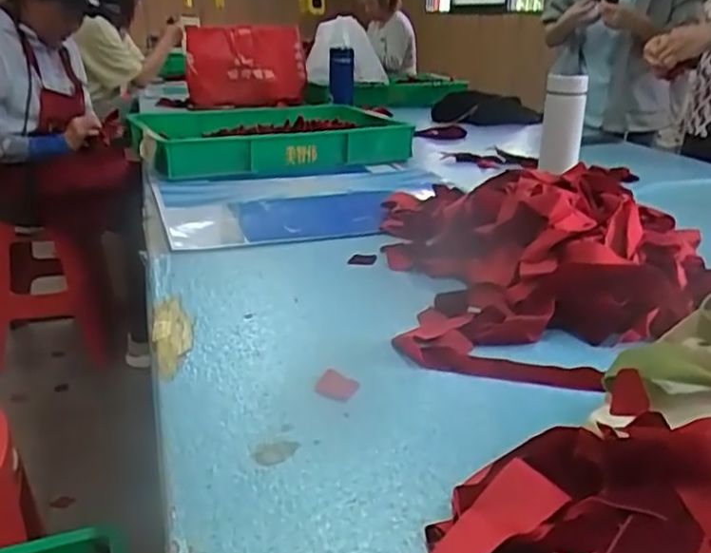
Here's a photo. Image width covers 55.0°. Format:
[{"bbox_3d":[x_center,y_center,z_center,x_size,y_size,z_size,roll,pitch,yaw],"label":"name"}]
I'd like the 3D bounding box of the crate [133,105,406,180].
[{"bbox_3d":[-0.194,-0.299,1.488,0.527,0.096,0.423,-10,24,-26],"label":"crate"}]

